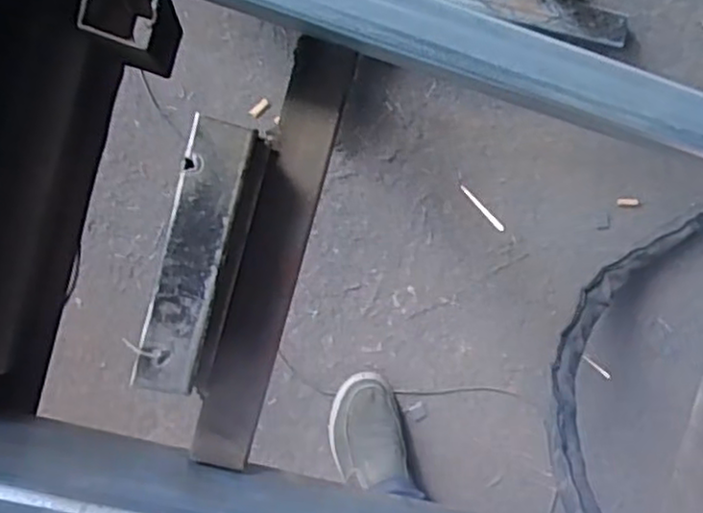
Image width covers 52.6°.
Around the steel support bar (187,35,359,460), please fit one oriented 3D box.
[{"bbox_3d":[-0.026,0.001,0.236,0.020,0.008,0.143,15,94,-9],"label":"steel support bar"}]

